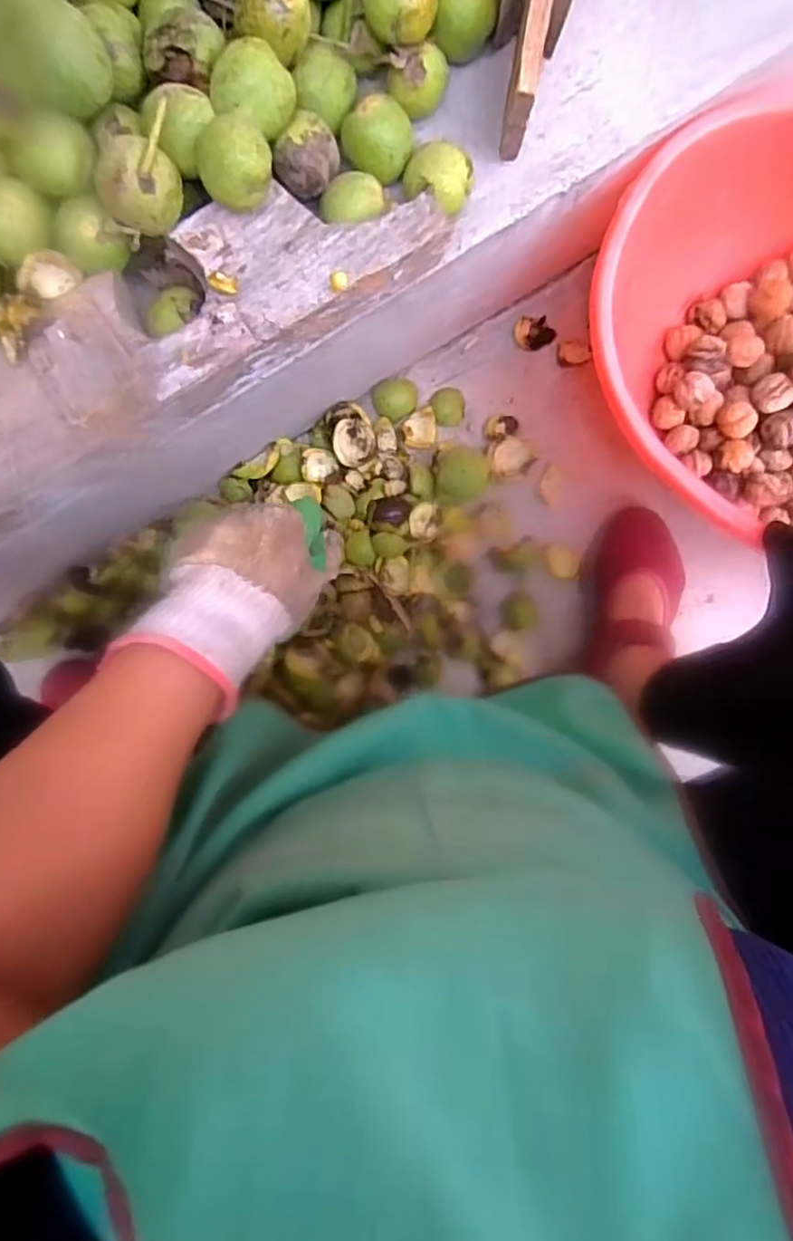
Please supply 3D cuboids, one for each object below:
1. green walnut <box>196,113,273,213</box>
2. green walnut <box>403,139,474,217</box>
[{"bbox_3d":[-0.093,-0.260,0.377,0.040,0.045,0.040,0,95,0],"label":"green walnut"},{"bbox_3d":[0.027,-0.290,0.437,0.043,0.044,0.043,0,95,0],"label":"green walnut"}]

